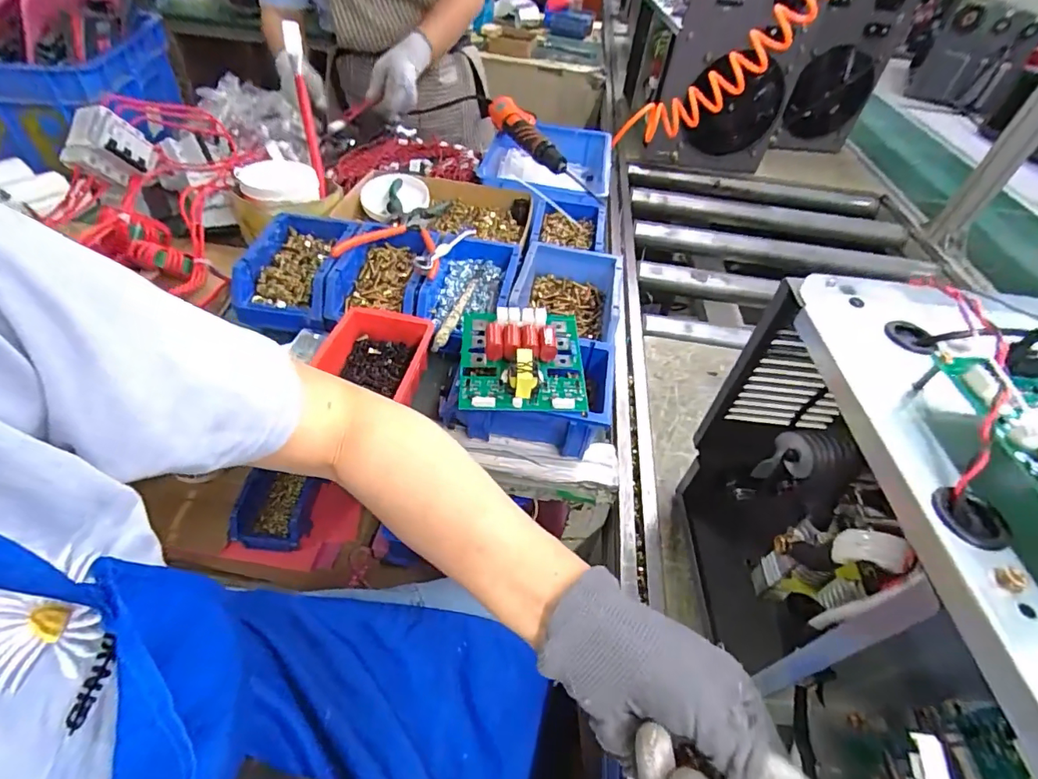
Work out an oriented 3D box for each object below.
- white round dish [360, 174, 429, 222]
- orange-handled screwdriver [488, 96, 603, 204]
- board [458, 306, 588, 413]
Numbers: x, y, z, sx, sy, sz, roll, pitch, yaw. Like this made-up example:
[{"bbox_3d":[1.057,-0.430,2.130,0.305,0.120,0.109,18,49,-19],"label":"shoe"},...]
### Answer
[{"bbox_3d":[-0.184,-0.288,0.735,0.095,0.024,0.111,-26,55,-28],"label":"white round dish"},{"bbox_3d":[0.040,-0.409,0.806,0.046,0.053,0.322,-19,52,-23],"label":"orange-handled screwdriver"},{"bbox_3d":[0.003,-0.036,0.461,0.114,0.039,0.115,2,47,-5],"label":"board"}]

